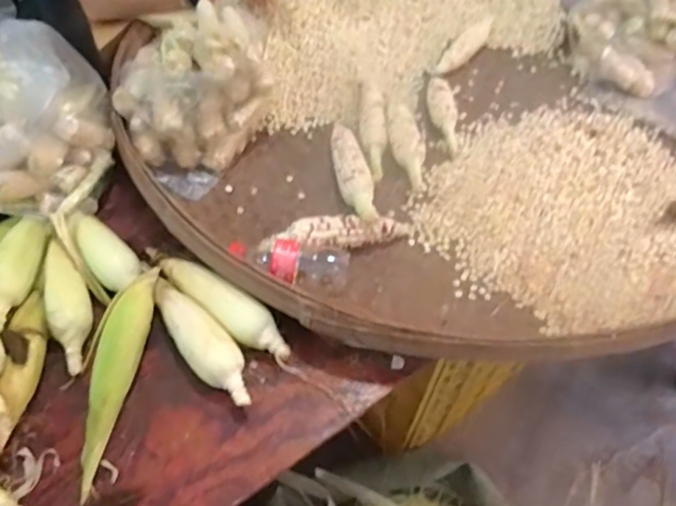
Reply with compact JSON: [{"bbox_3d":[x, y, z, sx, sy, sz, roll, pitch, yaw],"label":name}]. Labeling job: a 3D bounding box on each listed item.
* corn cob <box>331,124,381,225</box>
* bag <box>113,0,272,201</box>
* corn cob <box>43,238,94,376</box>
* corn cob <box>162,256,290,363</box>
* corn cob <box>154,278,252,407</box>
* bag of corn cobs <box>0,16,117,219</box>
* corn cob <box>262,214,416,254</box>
[{"bbox_3d":[0.020,-0.130,0.892,0.048,0.051,0.239,-7,55,-8],"label":"corn cob"},{"bbox_3d":[-0.228,-0.255,0.890,0.229,0.196,0.252,-14,54,-13],"label":"bag"},{"bbox_3d":[-0.354,0.066,0.742,0.056,0.042,0.181,-23,59,-18],"label":"corn cob"},{"bbox_3d":[-0.155,0.072,0.759,0.223,0.058,0.049,34,59,22],"label":"corn cob"},{"bbox_3d":[-0.176,0.118,0.727,0.058,0.048,0.209,-37,64,-26],"label":"corn cob"},{"bbox_3d":[-0.472,-0.192,0.802,0.254,0.163,0.231,-5,55,-7],"label":"bag of corn cobs"},{"bbox_3d":[-0.001,-0.027,0.818,0.231,0.048,0.049,-11,54,-10],"label":"corn cob"}]

